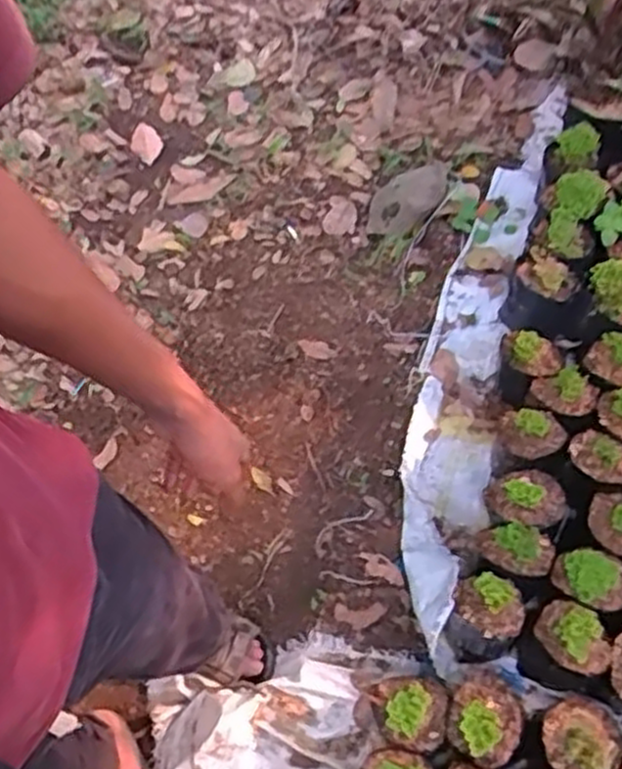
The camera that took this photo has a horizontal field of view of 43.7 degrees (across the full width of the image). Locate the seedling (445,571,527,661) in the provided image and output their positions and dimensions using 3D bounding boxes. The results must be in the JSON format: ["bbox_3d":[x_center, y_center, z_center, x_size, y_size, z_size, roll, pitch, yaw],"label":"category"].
[{"bbox_3d":[0.272,0.355,1.211,0.111,0.116,0.108,-22,60,-16],"label":"seedling"}]

